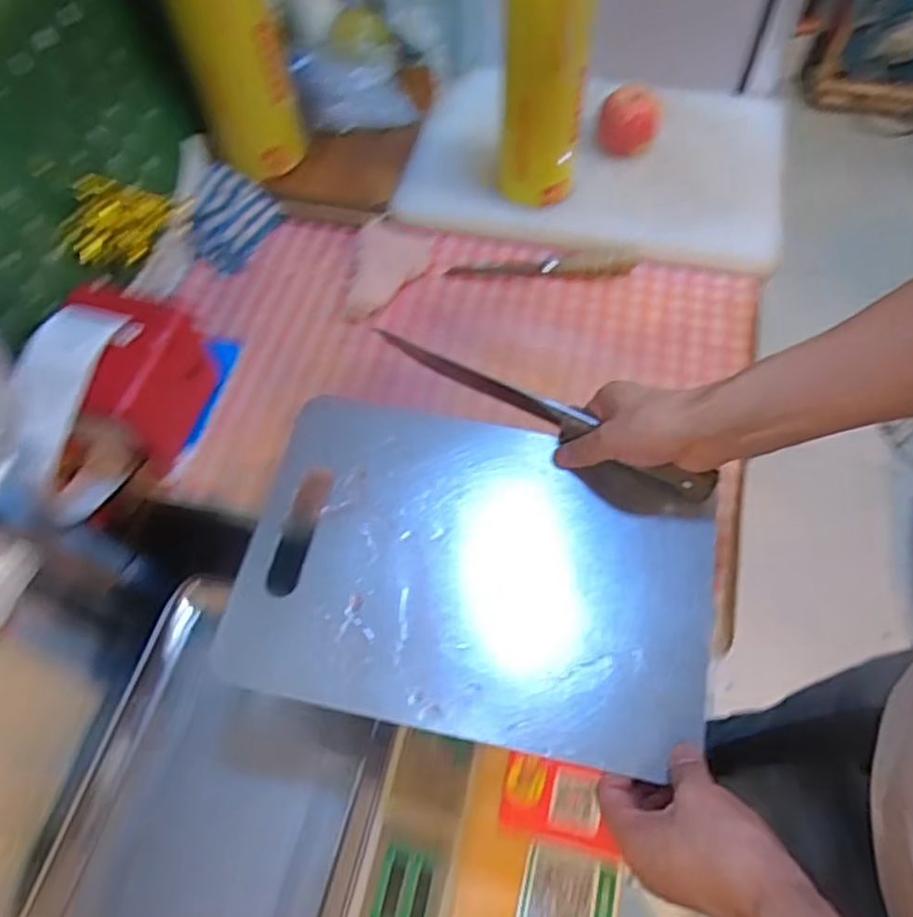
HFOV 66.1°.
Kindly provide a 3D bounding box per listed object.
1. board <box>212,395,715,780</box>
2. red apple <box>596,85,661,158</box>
[{"bbox_3d":[0.015,0.077,0.518,0.332,0.010,0.237,10,62,5],"label":"board"},{"bbox_3d":[0.206,-0.407,0.850,0.073,0.060,0.068,11,61,8],"label":"red apple"}]

